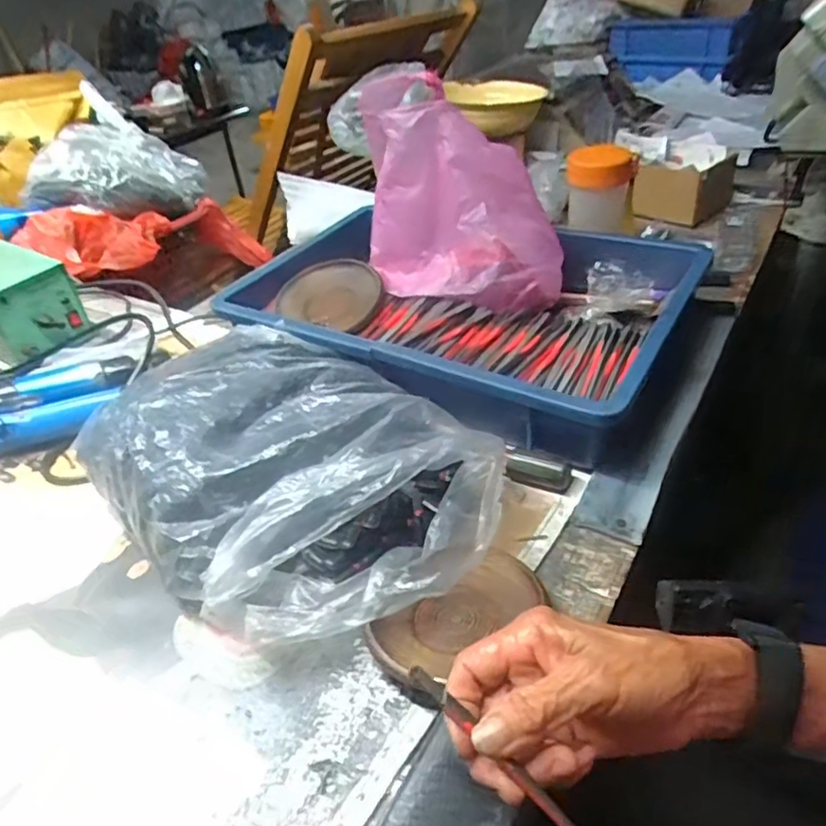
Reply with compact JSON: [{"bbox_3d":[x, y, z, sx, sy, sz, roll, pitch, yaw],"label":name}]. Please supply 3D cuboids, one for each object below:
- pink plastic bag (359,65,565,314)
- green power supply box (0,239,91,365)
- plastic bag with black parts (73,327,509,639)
[{"bbox_3d":[0.046,-0.211,0.620,0.194,0.176,0.119,5,39,14],"label":"pink plastic bag"},{"bbox_3d":[-0.470,-0.134,0.751,0.138,0.093,0.093,20,45,30],"label":"green power supply box"},{"bbox_3d":[-0.094,0.039,0.501,0.317,0.103,0.236,26,47,38],"label":"plastic bag with black parts"}]

